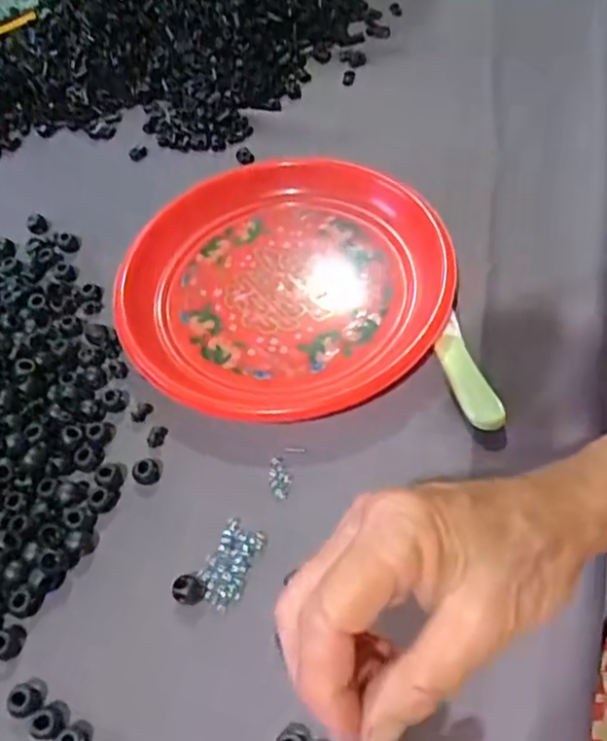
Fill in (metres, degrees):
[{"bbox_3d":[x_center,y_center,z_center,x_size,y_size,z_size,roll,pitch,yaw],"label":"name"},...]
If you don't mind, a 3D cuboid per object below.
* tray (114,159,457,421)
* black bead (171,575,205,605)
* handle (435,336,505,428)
[{"bbox_3d":[-0.018,-0.066,0.470,0.225,0.026,0.208,-2,57,3],"label":"tray"},{"bbox_3d":[-0.062,0.118,0.358,0.015,0.011,0.014,-2,57,3],"label":"black bead"},{"bbox_3d":[0.104,0.006,0.416,0.022,0.009,0.069,-15,57,-6],"label":"handle"}]

